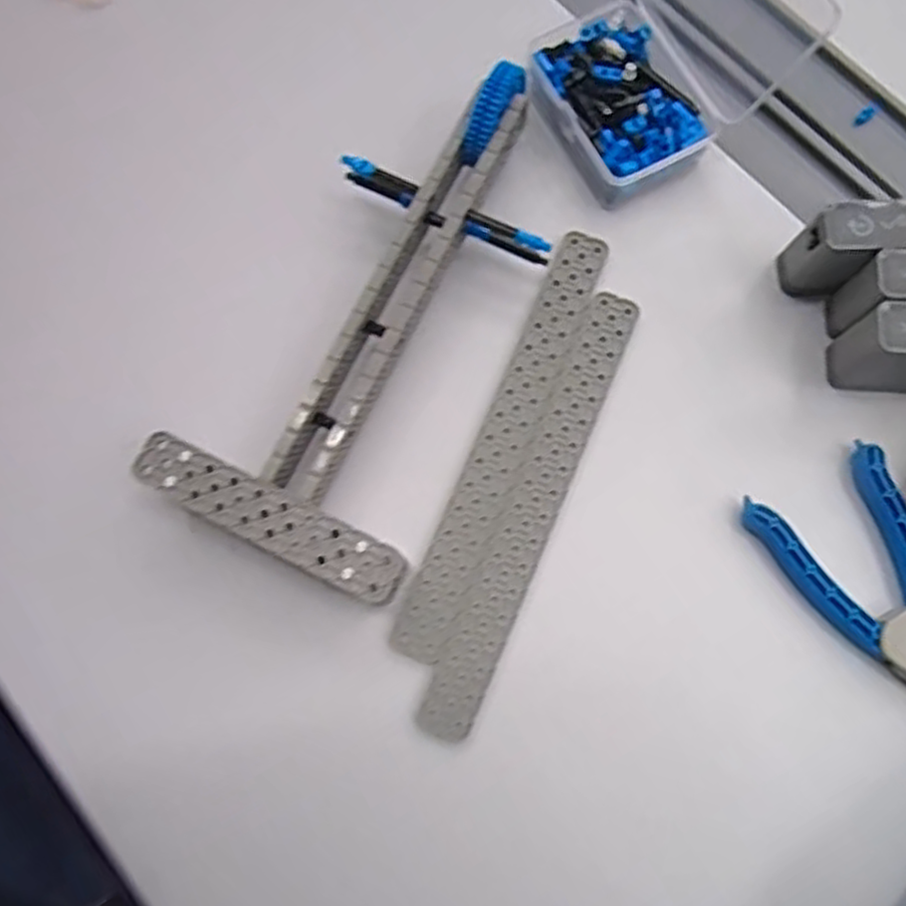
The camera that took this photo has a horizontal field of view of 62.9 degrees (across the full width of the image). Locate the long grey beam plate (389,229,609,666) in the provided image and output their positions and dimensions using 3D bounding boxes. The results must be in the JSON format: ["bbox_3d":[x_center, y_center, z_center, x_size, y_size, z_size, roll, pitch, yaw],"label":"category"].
[{"bbox_3d":[0.026,-0.009,0.360,0.027,0.005,0.224,24,77,6],"label":"long grey beam plate"}]

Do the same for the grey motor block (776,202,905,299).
[{"bbox_3d":[0.194,-0.096,0.358,0.056,0.054,0.023,-5,76,-1],"label":"grey motor block"}]

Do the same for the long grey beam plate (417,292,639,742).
[{"bbox_3d":[0.039,0.024,0.350,0.026,0.004,0.223,23,77,6],"label":"long grey beam plate"}]

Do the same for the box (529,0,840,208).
[{"bbox_3d":[0.103,-0.199,0.366,0.103,0.081,0.096,-28,77,-7],"label":"box"}]

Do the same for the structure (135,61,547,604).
[{"bbox_3d":[-0.028,-0.069,0.354,0.123,0.043,0.256,27,77,7],"label":"structure"}]

